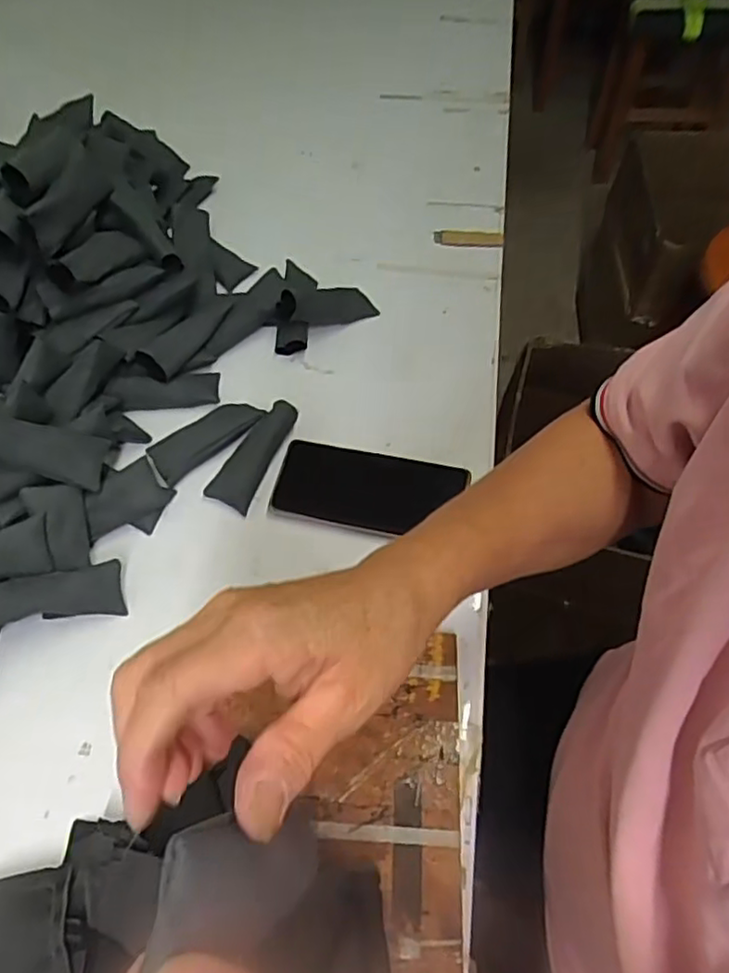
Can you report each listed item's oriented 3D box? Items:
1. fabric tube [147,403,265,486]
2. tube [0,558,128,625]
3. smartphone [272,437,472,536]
[{"bbox_3d":[-0.139,-0.043,0.570,0.101,0.016,0.040,-37,64,-18],"label":"fabric tube"},{"bbox_3d":[-0.239,0.082,0.479,0.108,0.020,0.035,-5,57,-22],"label":"tube"},{"bbox_3d":[0.003,0.002,0.540,0.154,0.011,0.073,10,67,8],"label":"smartphone"}]

